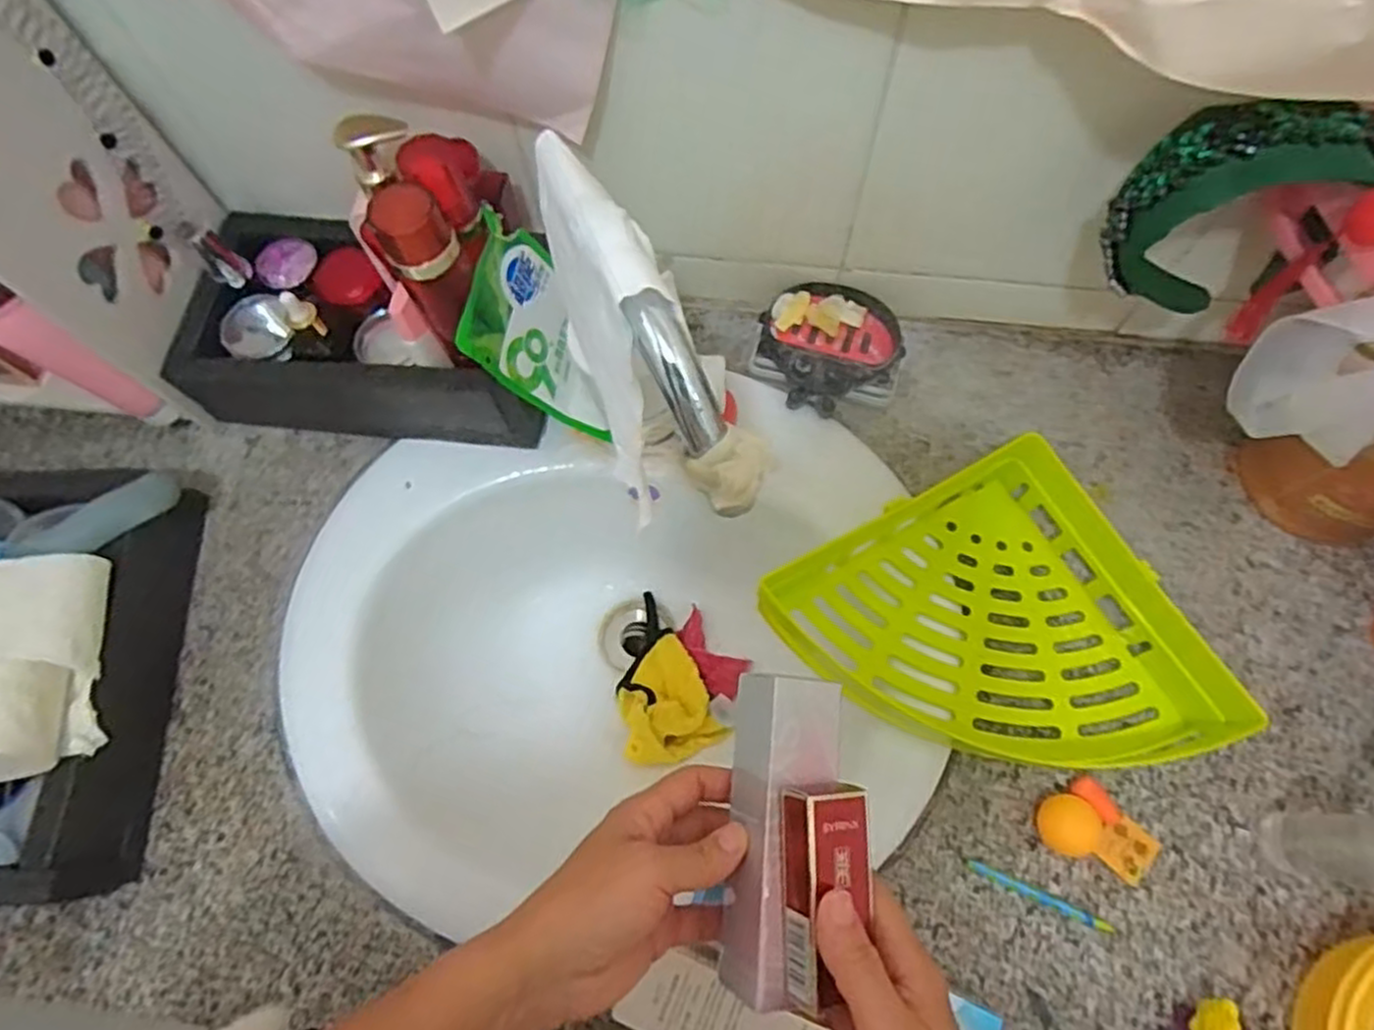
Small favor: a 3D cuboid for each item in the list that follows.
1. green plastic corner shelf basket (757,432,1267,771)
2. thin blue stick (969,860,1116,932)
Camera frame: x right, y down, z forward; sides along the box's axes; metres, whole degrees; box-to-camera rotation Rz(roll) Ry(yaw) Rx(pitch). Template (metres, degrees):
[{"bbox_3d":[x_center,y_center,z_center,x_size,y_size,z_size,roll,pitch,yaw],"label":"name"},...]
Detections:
[{"bbox_3d":[0.216,0.101,0.527,0.230,0.065,0.246,-30,72,-9],"label":"green plastic corner shelf basket"},{"bbox_3d":[0.237,0.256,0.501,0.095,0.004,0.008,23,72,9],"label":"thin blue stick"}]

